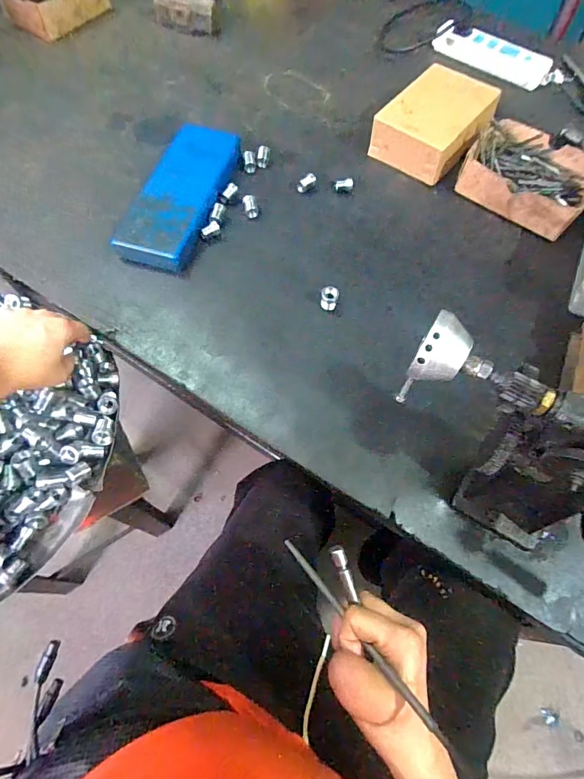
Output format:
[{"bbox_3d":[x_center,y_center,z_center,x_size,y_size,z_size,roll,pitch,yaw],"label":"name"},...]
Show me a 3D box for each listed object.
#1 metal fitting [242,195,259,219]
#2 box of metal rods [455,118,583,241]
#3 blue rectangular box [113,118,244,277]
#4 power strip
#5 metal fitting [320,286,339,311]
[{"bbox_3d":[-0.055,-0.249,0.565,0.018,0.012,0.029,-13,65,-9],"label":"metal fitting"},{"bbox_3d":[0.333,-0.299,0.587,0.168,0.056,0.145,38,68,15],"label":"box of metal rods"},{"bbox_3d":[-0.146,-0.263,0.562,0.091,0.035,0.243,15,64,5],"label":"blue rectangular box"},{"bbox_3d":[0.348,-0.587,0.728,0.201,0.033,0.053,34,67,14],"label":"power strip"},{"bbox_3d":[0.045,-0.109,0.502,0.020,0.025,0.016,13,64,4],"label":"metal fitting"}]

